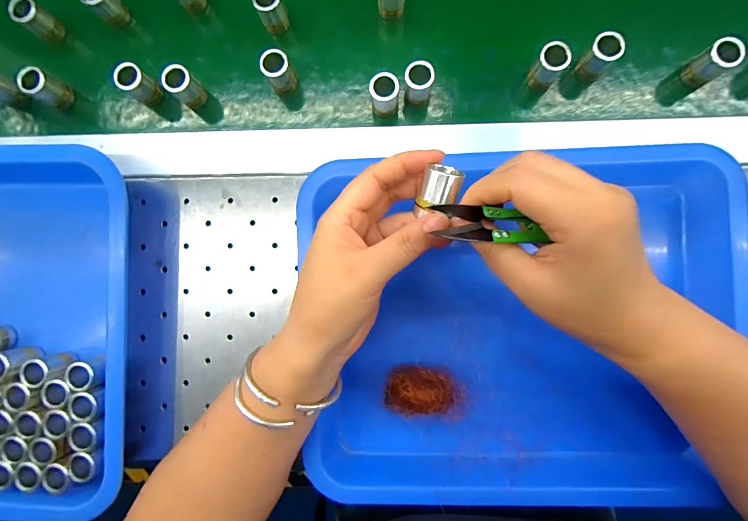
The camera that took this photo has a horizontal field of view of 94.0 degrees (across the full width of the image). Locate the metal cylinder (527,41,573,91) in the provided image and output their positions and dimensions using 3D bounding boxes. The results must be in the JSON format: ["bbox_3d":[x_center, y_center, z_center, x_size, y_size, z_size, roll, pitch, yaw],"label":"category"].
[{"bbox_3d":[0.141,-0.156,0.285,0.021,0.042,0.020,0,88,2],"label":"metal cylinder"}]

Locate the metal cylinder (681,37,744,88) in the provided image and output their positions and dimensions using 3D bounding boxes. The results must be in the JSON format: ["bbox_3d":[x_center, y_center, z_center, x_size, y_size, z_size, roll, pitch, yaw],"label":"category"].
[{"bbox_3d":[0.266,-0.155,0.275,0.017,0.034,0.022,-37,87,1],"label":"metal cylinder"}]

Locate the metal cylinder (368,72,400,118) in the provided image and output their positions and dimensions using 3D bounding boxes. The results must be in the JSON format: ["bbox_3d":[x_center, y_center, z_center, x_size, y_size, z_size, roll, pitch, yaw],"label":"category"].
[{"bbox_3d":[0.009,-0.135,0.288,0.022,0.033,0.022,0,88,2],"label":"metal cylinder"}]

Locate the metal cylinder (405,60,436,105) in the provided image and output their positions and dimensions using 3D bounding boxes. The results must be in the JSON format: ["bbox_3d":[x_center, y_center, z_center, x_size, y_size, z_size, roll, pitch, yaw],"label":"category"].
[{"bbox_3d":[0.037,-0.144,0.287,0.022,0.034,0.020,0,88,2],"label":"metal cylinder"}]

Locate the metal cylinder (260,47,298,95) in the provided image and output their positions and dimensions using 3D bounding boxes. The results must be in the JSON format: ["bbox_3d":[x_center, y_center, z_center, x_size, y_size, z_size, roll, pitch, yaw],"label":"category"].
[{"bbox_3d":[-0.080,-0.159,0.294,0.021,0.033,0.020,0,88,2],"label":"metal cylinder"}]

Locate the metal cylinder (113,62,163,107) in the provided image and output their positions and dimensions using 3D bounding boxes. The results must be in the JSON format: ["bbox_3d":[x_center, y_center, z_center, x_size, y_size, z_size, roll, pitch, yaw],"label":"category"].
[{"bbox_3d":[-0.201,-0.150,0.296,0.020,0.026,0.021,44,90,3],"label":"metal cylinder"}]

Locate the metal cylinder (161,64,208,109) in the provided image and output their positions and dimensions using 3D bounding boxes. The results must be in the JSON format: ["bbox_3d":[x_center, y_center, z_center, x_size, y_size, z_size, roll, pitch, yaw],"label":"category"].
[{"bbox_3d":[-0.161,-0.148,0.296,0.023,0.028,0.022,0,88,2],"label":"metal cylinder"}]

